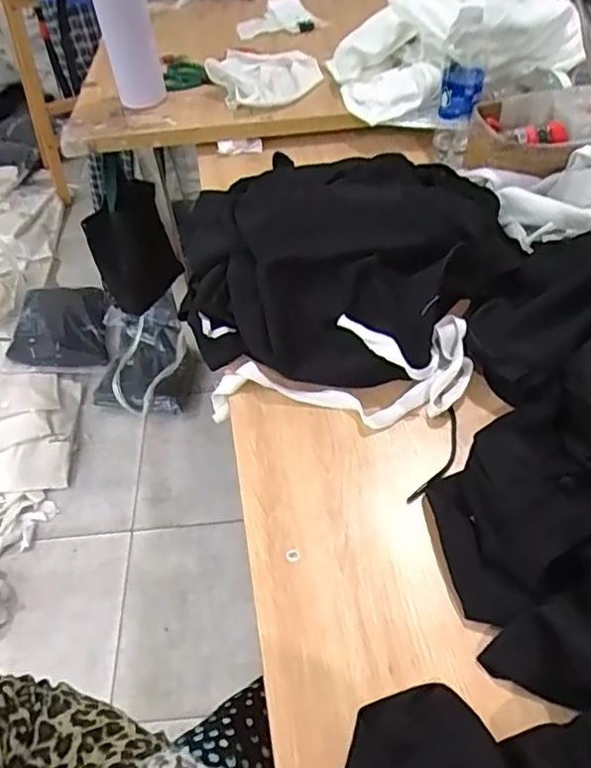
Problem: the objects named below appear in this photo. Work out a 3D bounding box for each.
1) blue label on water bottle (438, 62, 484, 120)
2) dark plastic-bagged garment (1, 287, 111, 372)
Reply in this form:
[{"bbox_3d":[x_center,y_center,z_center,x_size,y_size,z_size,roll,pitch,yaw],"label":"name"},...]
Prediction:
[{"bbox_3d":[0.252,-0.443,0.924,0.059,0.053,0.057,11,52,14],"label":"blue label on water bottle"},{"bbox_3d":[-0.684,-0.171,1.776,0.263,0.066,0.310,-10,50,-3],"label":"dark plastic-bagged garment"}]

